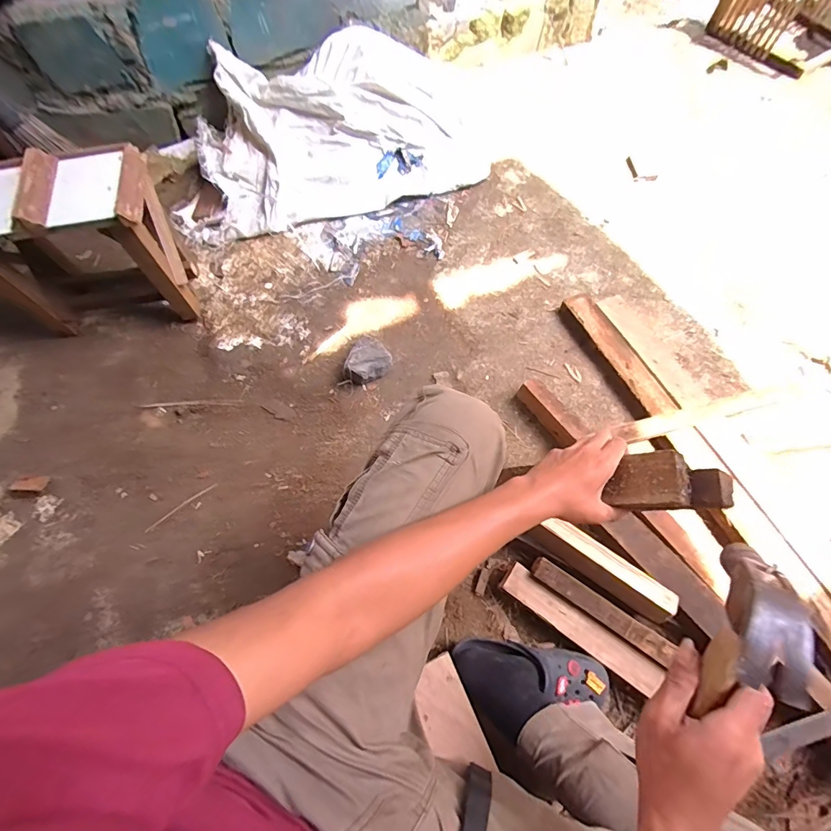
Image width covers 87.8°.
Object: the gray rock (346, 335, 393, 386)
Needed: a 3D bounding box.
[{"bbox_3d":[-0.097,-0.116,0.951,0.086,0.073,0.101,19,68,10],"label":"gray rock"}]

